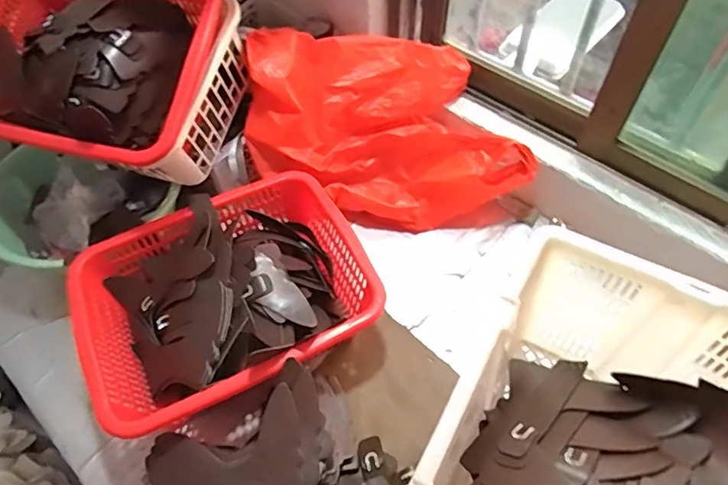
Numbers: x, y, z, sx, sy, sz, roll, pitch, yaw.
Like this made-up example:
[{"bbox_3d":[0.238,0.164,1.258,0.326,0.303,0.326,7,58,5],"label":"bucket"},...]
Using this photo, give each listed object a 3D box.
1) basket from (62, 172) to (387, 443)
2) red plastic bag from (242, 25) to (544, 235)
[{"bbox_3d":[-0.194,0.080,0.747,0.382,0.113,0.303,-21,56,-13],"label":"basket"},{"bbox_3d":[0.036,-0.192,0.876,0.437,0.238,0.246,-8,54,-4],"label":"red plastic bag"}]

